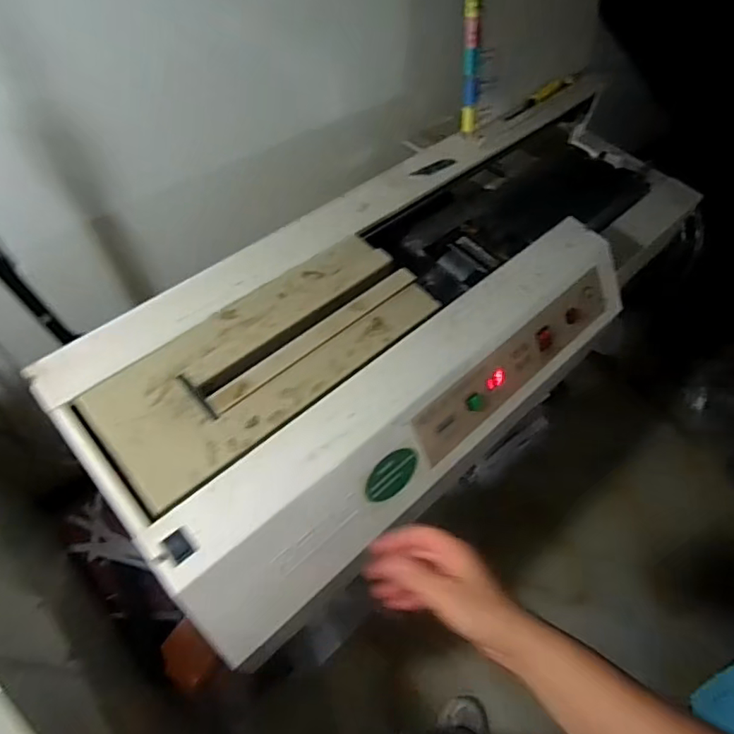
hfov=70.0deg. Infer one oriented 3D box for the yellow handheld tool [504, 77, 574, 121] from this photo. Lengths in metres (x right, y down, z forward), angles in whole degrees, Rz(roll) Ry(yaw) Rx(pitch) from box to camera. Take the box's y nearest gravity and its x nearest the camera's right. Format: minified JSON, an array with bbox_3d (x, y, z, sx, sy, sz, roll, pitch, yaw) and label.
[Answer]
[{"bbox_3d":[0.333,-0.521,1.009,0.206,0.020,0.014,-36,66,-22],"label":"yellow handheld tool"}]

